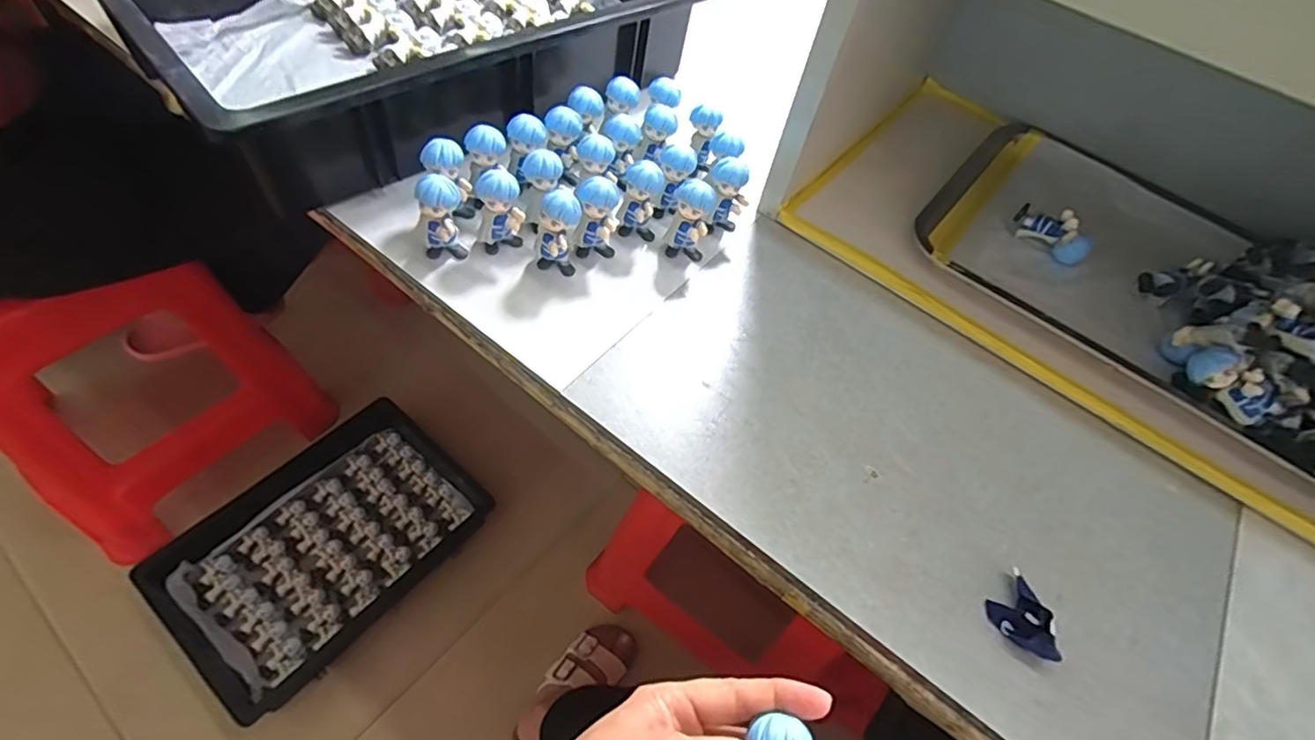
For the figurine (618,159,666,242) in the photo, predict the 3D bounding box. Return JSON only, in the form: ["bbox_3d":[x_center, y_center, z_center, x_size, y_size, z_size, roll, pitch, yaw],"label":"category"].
[{"bbox_3d":[-0.012,-0.126,0.462,0.034,0.064,0.024,3,55,-7],"label":"figurine"}]

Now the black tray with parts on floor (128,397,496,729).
[{"bbox_3d":[-0.551,0.291,1.008,0.317,0.083,0.469,37,58,16],"label":"black tray with parts on floor"}]

